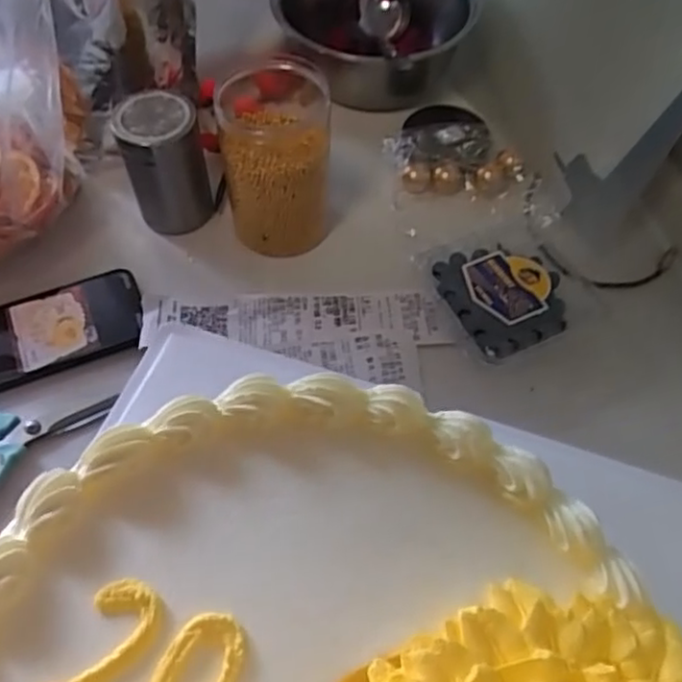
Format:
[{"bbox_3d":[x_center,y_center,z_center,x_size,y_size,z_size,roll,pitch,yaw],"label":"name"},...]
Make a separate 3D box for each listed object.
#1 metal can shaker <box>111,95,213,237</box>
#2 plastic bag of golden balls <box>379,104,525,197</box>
[{"bbox_3d":[-0.145,-0.145,0.564,0.067,0.101,0.061,-15,59,-10],"label":"metal can shaker"},{"bbox_3d":[0.105,-0.175,0.629,0.121,0.036,0.099,7,57,4],"label":"plastic bag of golden balls"}]

